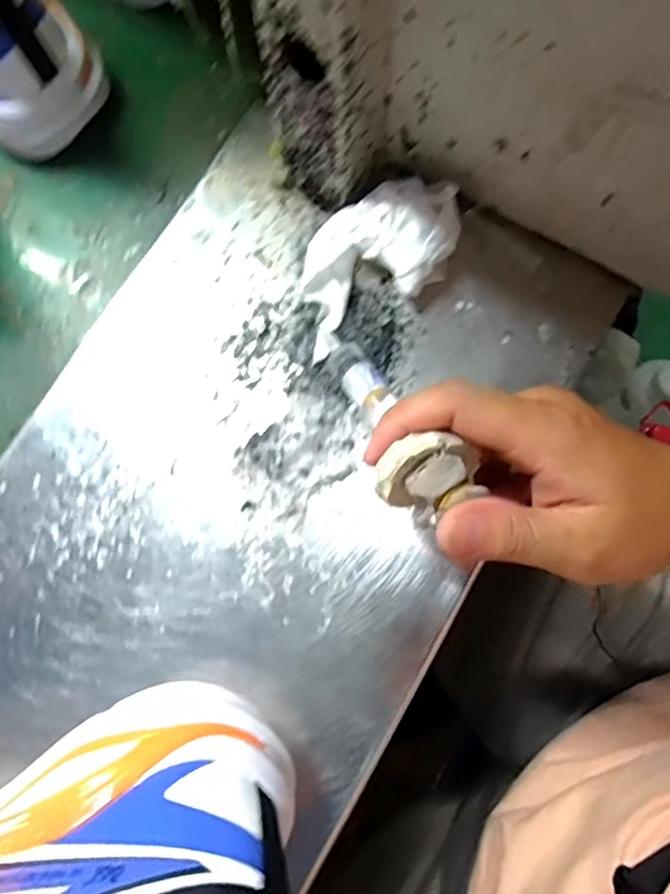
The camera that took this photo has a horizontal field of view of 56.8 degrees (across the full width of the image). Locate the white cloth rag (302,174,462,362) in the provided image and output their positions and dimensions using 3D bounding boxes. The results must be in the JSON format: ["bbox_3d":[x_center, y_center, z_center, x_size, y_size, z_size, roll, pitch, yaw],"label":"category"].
[{"bbox_3d":[0.019,-0.097,0.317,0.097,0.033,0.056,-30,78,-5],"label":"white cloth rag"}]

